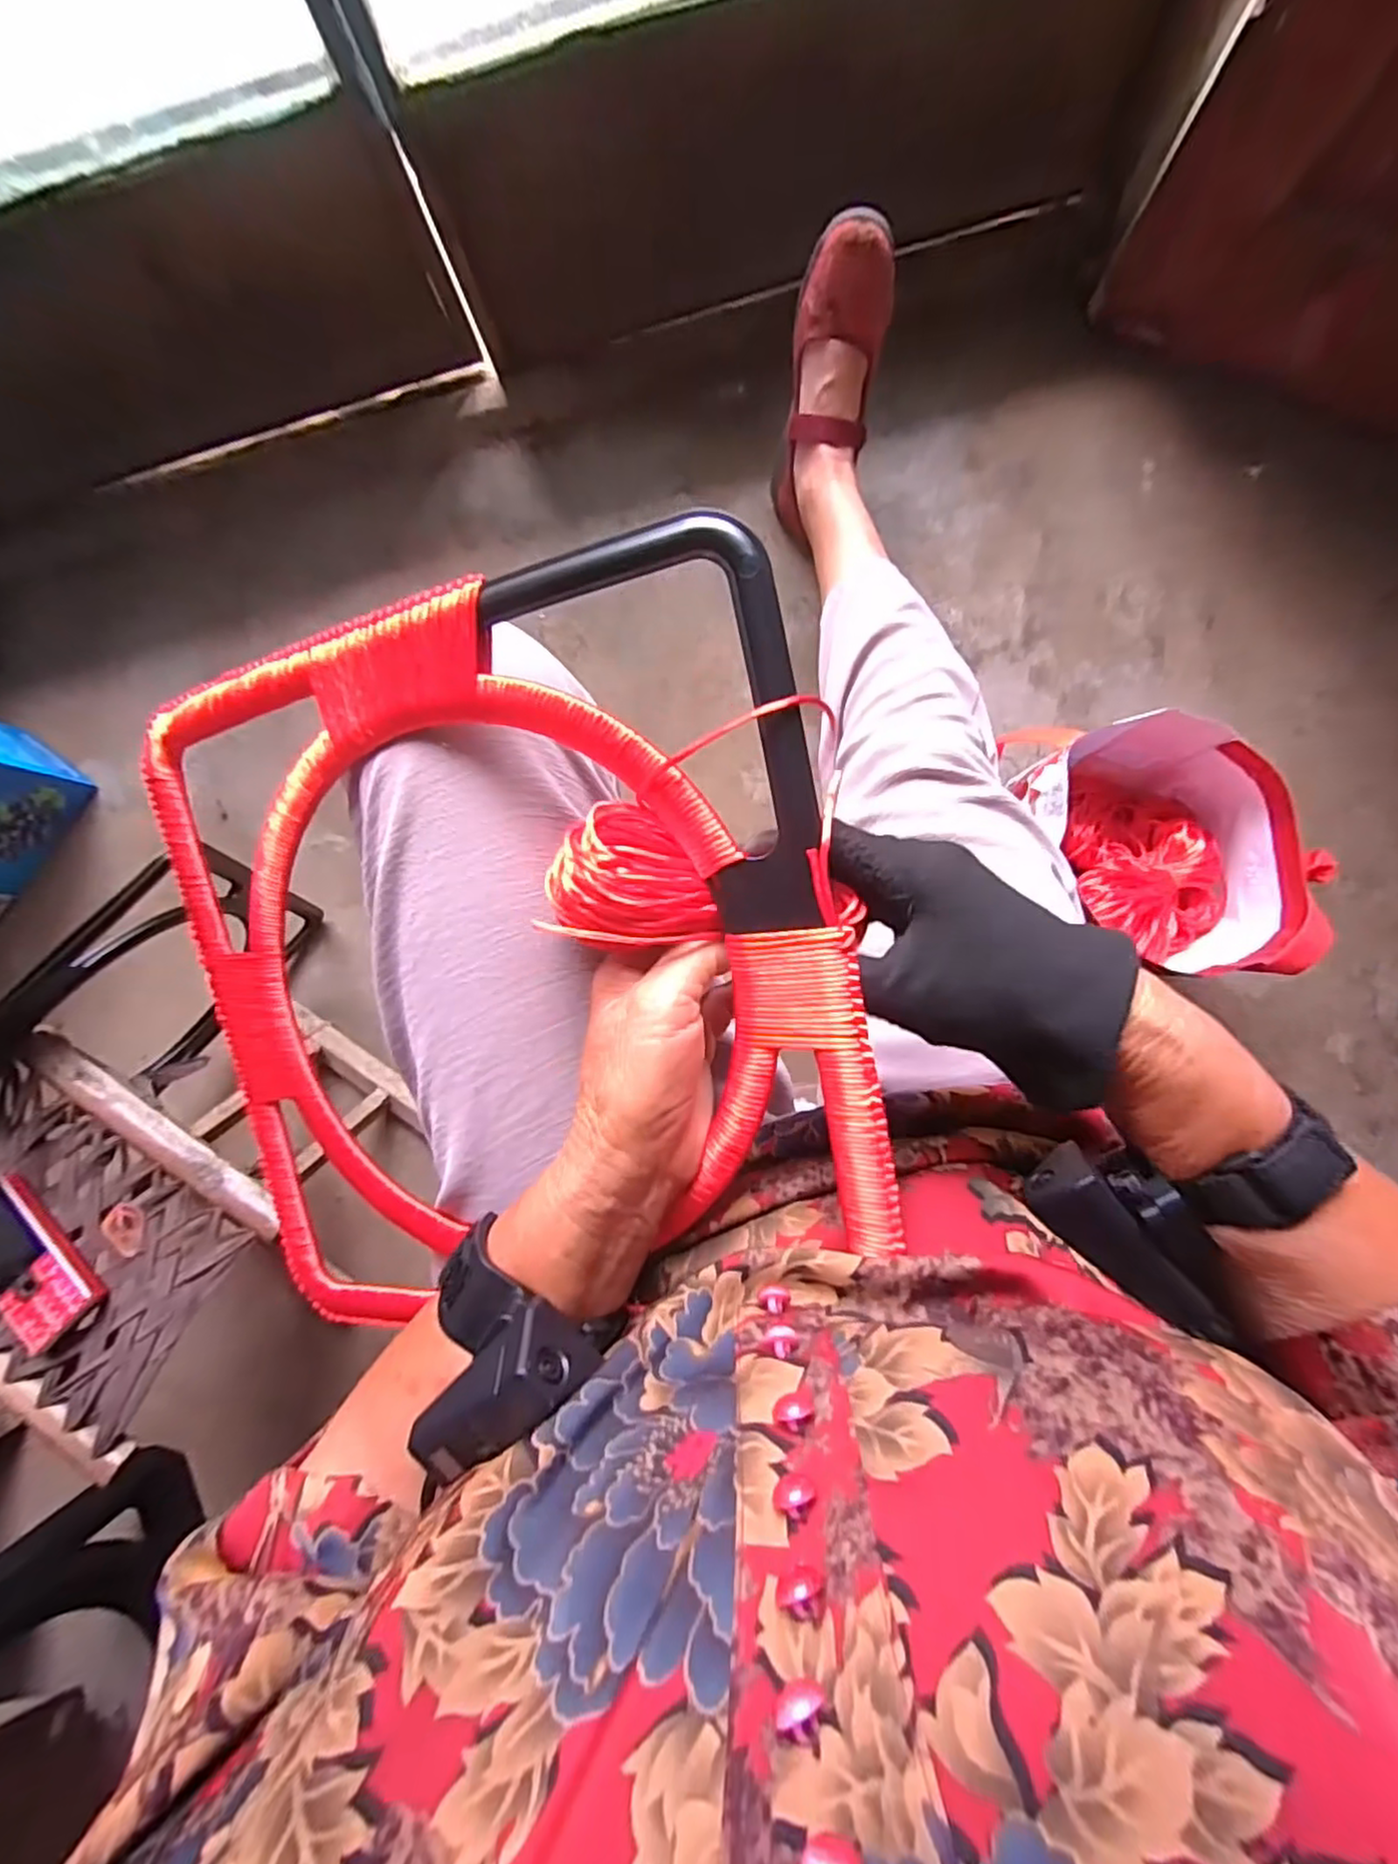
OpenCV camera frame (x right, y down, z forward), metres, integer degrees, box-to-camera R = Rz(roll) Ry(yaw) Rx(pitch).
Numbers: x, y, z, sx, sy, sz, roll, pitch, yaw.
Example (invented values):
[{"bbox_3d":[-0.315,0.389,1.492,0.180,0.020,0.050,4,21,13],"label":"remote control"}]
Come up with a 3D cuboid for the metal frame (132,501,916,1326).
[{"bbox_3d":[-0.099,0.023,0.307,0.328,0.028,0.312,-10,97,20],"label":"metal frame"}]

